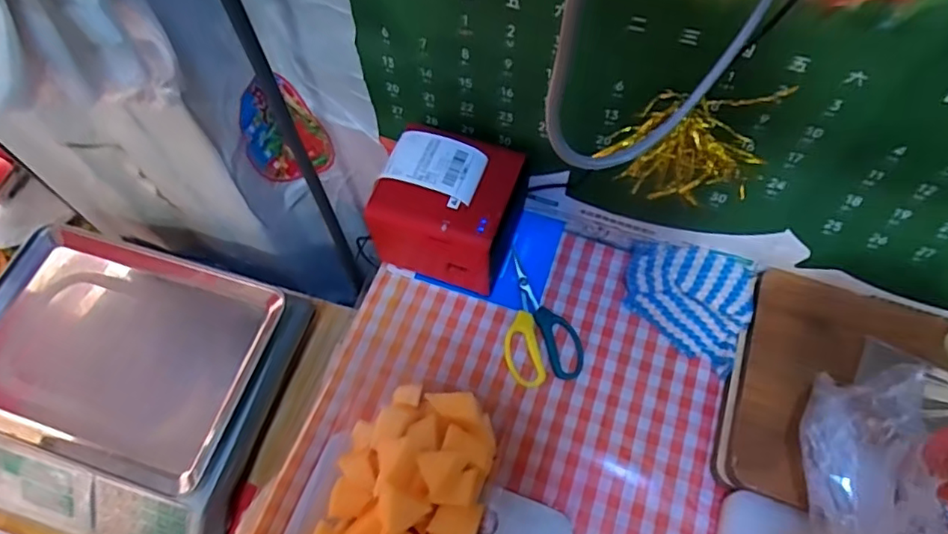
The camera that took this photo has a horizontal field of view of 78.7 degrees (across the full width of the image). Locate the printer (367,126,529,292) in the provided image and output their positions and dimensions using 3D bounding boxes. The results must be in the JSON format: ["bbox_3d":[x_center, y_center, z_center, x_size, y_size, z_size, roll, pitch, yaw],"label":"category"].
[{"bbox_3d":[-0.026,-0.053,0.577,0.130,0.134,0.114,21,65,12],"label":"printer"}]

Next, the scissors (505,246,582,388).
[{"bbox_3d":[0.059,0.049,0.590,0.075,0.006,0.142,-13,63,-5],"label":"scissors"}]

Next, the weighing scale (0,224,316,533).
[{"bbox_3d":[-0.392,0.139,0.644,0.308,0.128,0.299,12,64,8],"label":"weighing scale"}]

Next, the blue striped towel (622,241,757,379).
[{"bbox_3d":[0.213,0.032,0.582,0.118,0.033,0.108,17,64,10],"label":"blue striped towel"}]

